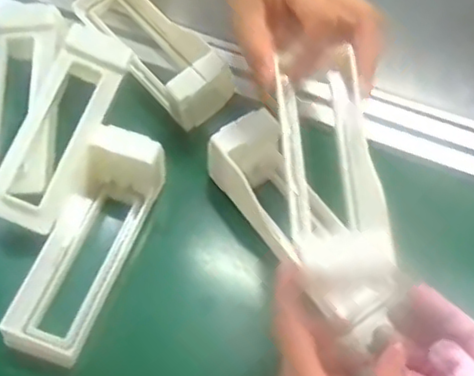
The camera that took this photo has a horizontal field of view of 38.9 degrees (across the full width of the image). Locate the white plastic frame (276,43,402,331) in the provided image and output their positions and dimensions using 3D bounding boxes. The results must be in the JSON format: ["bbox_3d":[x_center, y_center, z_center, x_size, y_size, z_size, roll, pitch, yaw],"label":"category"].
[{"bbox_3d":[0.057,-0.006,0.406,0.049,0.039,0.176,-3,60,-6],"label":"white plastic frame"}]

